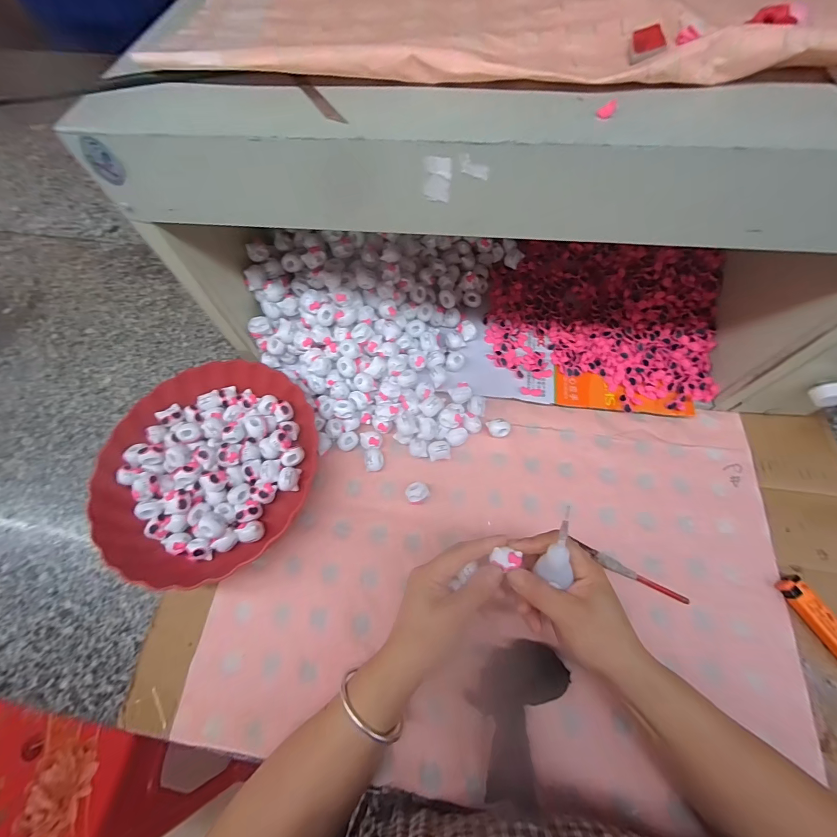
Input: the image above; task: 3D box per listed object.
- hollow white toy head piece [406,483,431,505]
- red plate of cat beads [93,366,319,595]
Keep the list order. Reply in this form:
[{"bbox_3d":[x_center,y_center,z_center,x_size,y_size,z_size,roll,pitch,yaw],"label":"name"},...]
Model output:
[{"bbox_3d":[-0.001,0.081,0.391,0.025,0.016,0.021,-41,69,-11],"label":"hollow white toy head piece"},{"bbox_3d":[-0.238,0.047,0.406,0.232,0.044,0.235,-2,67,6],"label":"red plate of cat beads"}]

